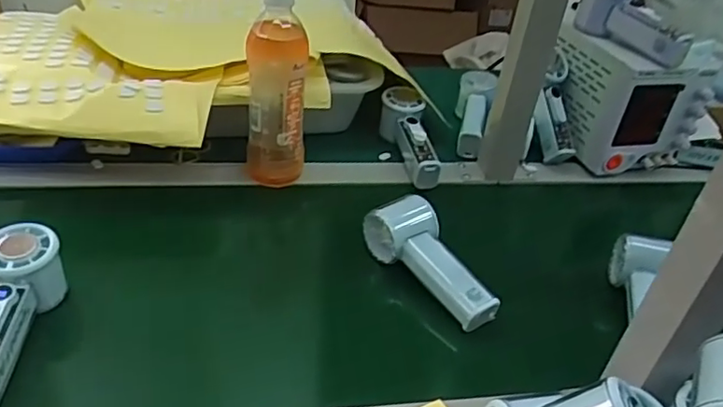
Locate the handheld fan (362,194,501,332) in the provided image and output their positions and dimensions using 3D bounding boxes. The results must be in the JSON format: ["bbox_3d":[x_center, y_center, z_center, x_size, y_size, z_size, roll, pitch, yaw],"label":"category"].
[{"bbox_3d":[0.069,0.053,0.587,0.057,0.043,0.151,-17,43,-30],"label":"handheld fan"}]

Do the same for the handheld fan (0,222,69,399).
[{"bbox_3d":[-0.280,0.093,0.482,0.050,0.058,0.157,2,49,-6],"label":"handheld fan"}]

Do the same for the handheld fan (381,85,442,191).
[{"bbox_3d":[0.066,-0.077,0.762,0.045,0.056,0.150,-6,54,-17],"label":"handheld fan"}]

